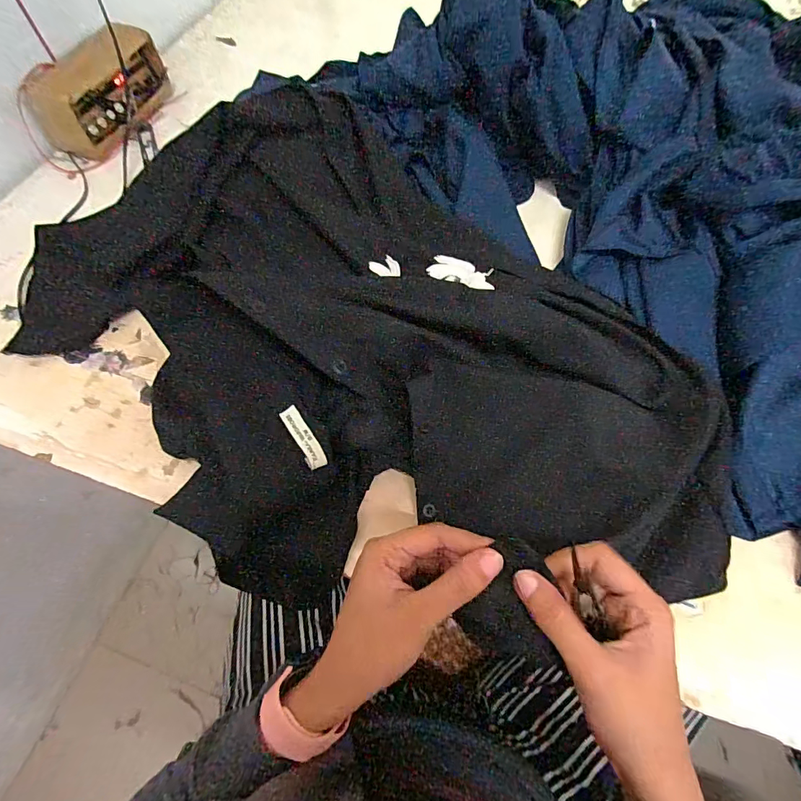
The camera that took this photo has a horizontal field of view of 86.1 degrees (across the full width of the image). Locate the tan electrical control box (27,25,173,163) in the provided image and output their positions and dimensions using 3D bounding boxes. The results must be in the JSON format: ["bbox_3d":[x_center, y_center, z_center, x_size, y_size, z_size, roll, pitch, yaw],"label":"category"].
[{"bbox_3d":[-0.402,-0.424,0.583,0.083,0.086,0.180,17,66,8],"label":"tan electrical control box"}]

